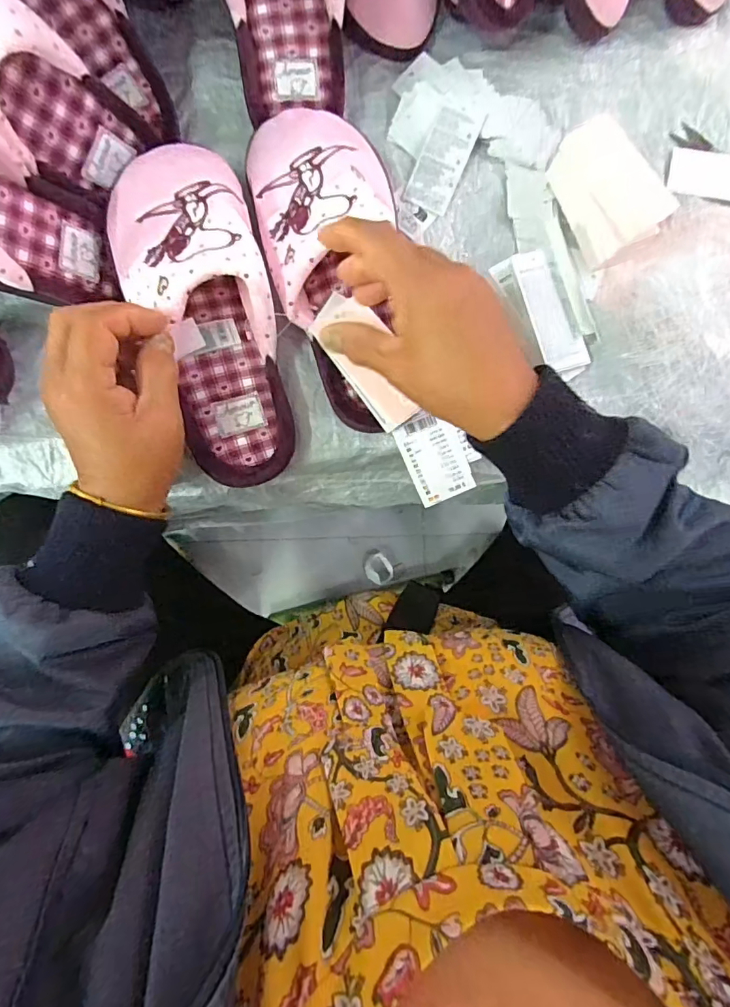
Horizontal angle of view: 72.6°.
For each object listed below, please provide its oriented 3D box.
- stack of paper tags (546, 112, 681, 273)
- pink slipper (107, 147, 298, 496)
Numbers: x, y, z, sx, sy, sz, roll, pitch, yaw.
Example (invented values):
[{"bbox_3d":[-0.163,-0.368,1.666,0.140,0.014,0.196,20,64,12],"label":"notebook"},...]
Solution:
[{"bbox_3d":[0.199,-0.256,0.406,0.060,0.043,0.102,-24,89,-8],"label":"stack of paper tags"},{"bbox_3d":[-0.111,-0.130,0.333,0.092,0.062,0.230,-13,87,-8],"label":"pink slipper"}]

